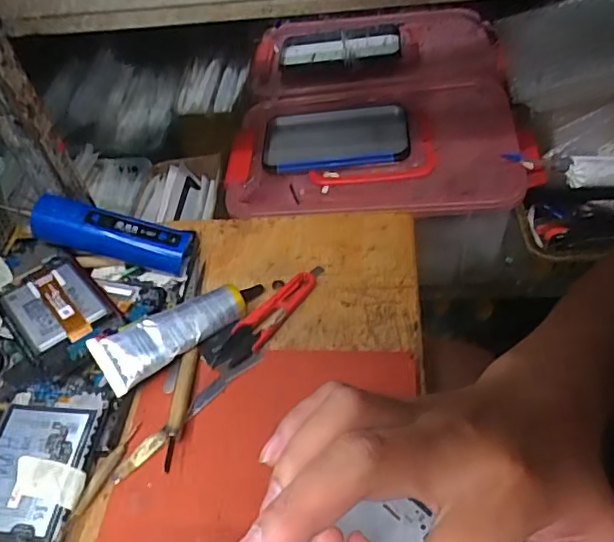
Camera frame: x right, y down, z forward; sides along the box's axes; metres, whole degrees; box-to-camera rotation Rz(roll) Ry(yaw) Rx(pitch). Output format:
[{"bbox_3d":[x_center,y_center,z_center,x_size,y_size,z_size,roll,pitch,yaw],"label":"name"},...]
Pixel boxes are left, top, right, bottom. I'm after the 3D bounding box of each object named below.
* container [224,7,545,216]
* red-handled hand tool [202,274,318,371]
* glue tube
[{"bbox_3d":[0.079,-0.207,0.673,0.345,0.077,0.366,-5,49,3],"label":"container"},{"bbox_3d":[-0.036,0.036,0.448,0.034,0.012,0.109,30,59,29],"label":"red-handled hand tool"},{"bbox_3d":[-0.095,0.042,0.435,0.135,0.023,0.041,-30,78,-27],"label":"glue tube"}]

